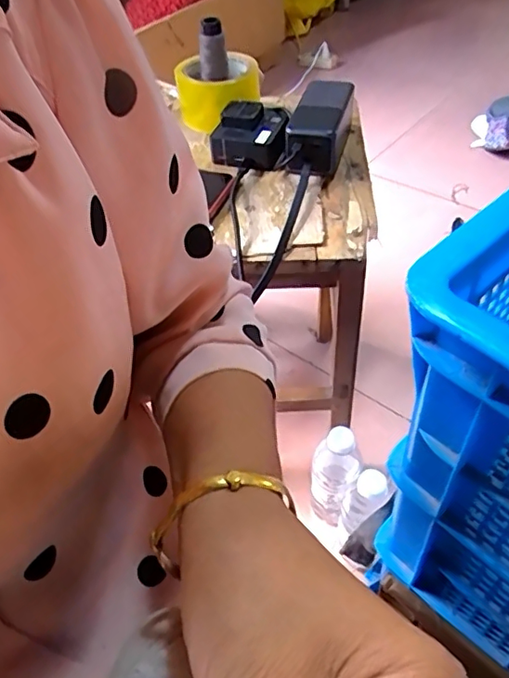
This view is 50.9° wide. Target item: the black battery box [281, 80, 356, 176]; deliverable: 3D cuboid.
[{"bbox_3d":[0.072,-0.231,0.580,0.055,0.052,0.124,10,50,15],"label":"black battery box"}]

